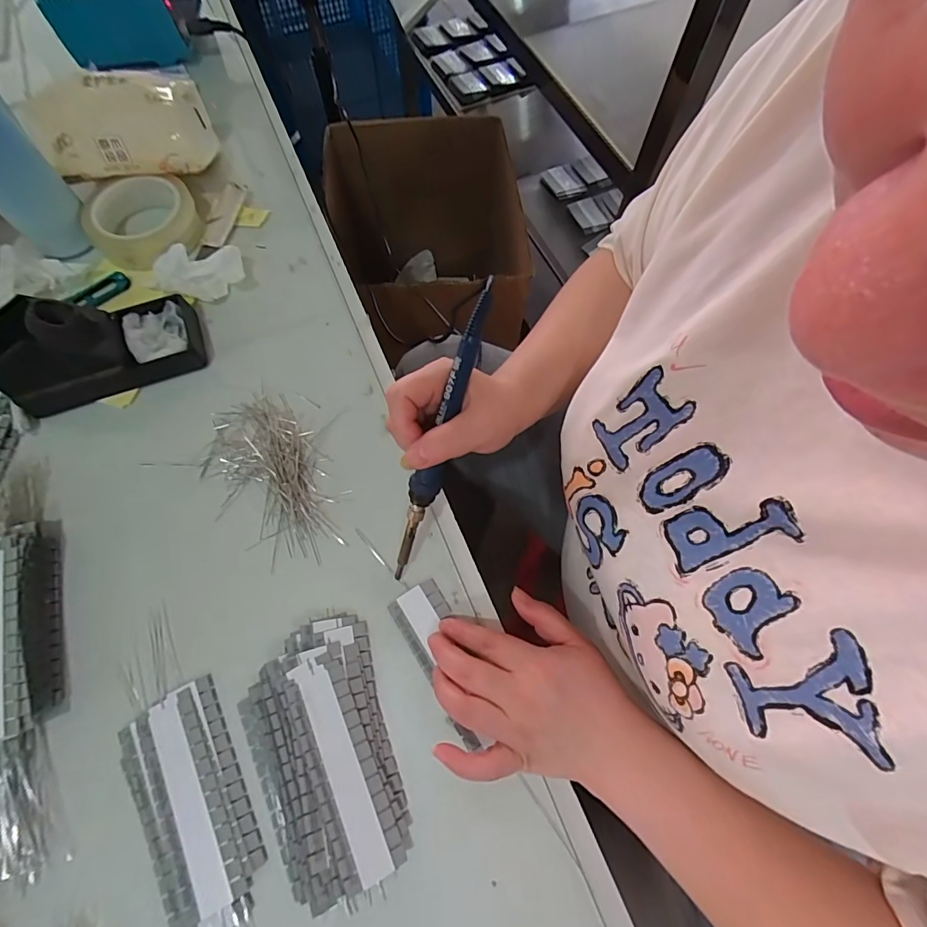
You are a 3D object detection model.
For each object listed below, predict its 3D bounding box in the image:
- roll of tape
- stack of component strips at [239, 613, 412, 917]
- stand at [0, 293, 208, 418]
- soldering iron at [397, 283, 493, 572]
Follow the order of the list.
[{"bbox_3d":[-0.335,-0.259,0.480,0.103,0.036,0.103,-22,70,-10],"label":"roll of tape"},{"bbox_3d":[-0.099,0.195,0.315,0.092,0.021,0.159,-16,69,-8],"label":"stack of component strips"},{"bbox_3d":[-0.326,-0.112,0.406,0.153,0.076,0.075,-22,70,-10],"label":"stand"},{"bbox_3d":[-0.018,-0.011,0.315,0.020,0.013,0.221,21,112,7],"label":"soldering iron"}]

